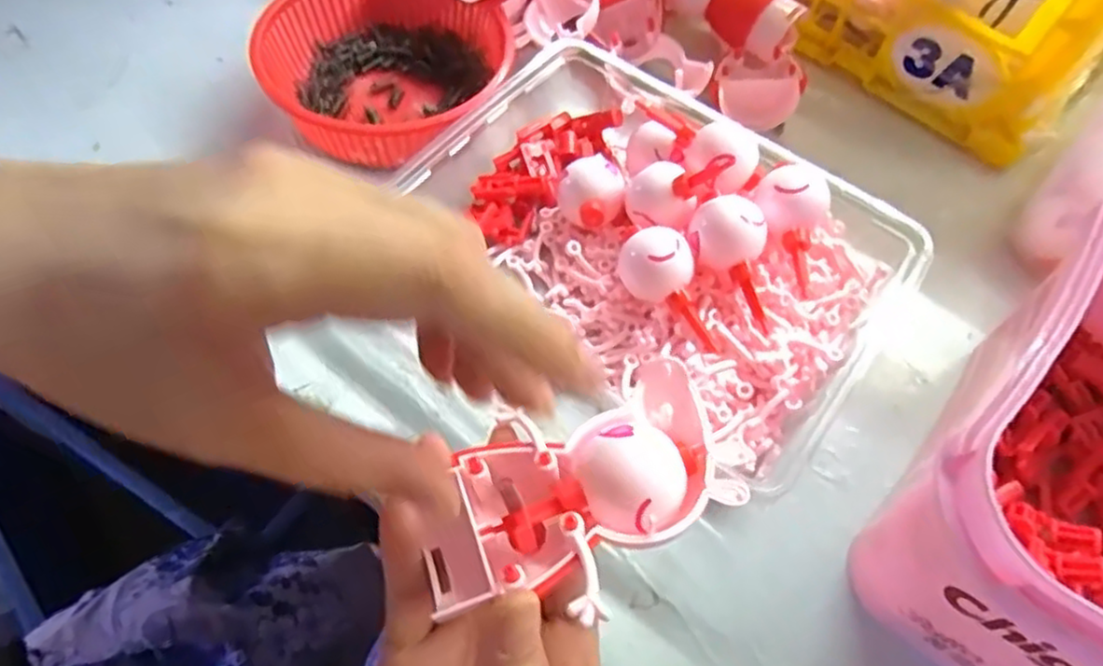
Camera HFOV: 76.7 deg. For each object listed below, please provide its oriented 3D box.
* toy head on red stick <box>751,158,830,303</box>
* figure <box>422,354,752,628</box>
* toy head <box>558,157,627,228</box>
[{"bbox_3d":[0.112,-0.053,0.330,0.034,0.030,0.055,13,60,4],"label":"toy head on red stick"},{"bbox_3d":[0.008,0.052,0.221,0.099,0.031,0.060,-21,63,-15],"label":"figure"},{"bbox_3d":[0.020,-0.068,0.354,0.027,0.030,0.032,-36,68,-21],"label":"toy head"}]

